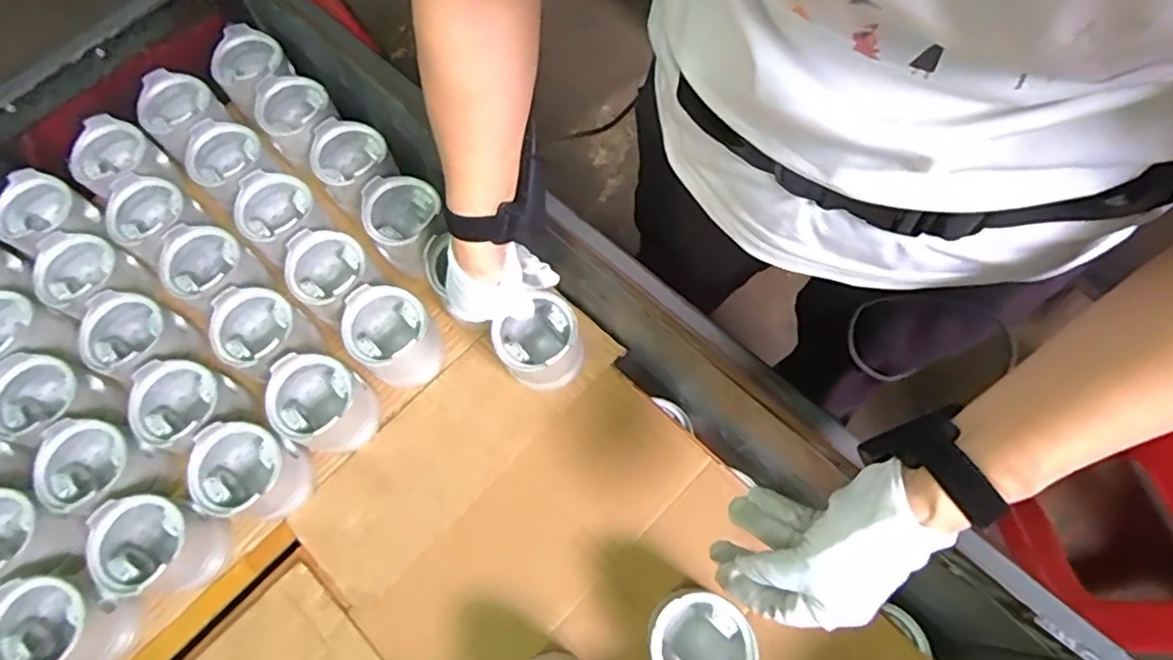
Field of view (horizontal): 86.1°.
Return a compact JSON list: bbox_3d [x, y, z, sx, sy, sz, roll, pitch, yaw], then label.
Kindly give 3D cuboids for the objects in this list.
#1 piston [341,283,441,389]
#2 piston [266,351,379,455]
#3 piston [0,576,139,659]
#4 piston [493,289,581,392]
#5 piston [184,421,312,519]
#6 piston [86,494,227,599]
[{"bbox_3d":[-0.201,0.011,0.665,0.079,0.091,0.095,-38,72,-12],"label":"piston"},{"bbox_3d":[-0.266,0.079,0.639,0.085,0.095,0.081,-1,68,2],"label":"piston"},{"bbox_3d":[-0.475,0.272,0.574,0.085,0.098,0.080,-1,68,2],"label":"piston"},{"bbox_3d":[-0.047,0.015,0.637,0.079,0.075,0.078,-1,68,2],"label":"piston"},{"bbox_3d":[-0.329,0.142,0.619,0.085,0.094,0.081,-1,68,2],"label":"piston"},{"bbox_3d":[-0.402,0.207,0.598,0.084,0.096,0.083,-1,68,2],"label":"piston"}]

